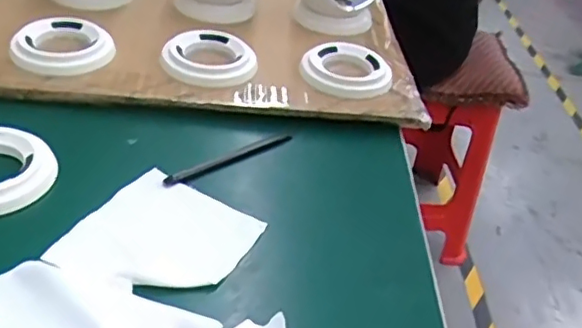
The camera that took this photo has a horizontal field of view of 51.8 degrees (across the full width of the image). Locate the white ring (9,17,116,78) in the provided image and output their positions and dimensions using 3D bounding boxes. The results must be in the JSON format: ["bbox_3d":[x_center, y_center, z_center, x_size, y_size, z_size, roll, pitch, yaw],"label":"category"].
[{"bbox_3d":[-0.171,-0.089,0.452,0.071,0.011,0.071,6,40,-5],"label":"white ring"}]

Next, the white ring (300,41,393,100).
[{"bbox_3d":[0.045,-0.073,0.475,0.068,0.017,0.065,6,40,-5],"label":"white ring"}]

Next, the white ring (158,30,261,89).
[{"bbox_3d":[-0.063,-0.083,0.465,0.070,0.012,0.079,3,40,-7],"label":"white ring"}]

